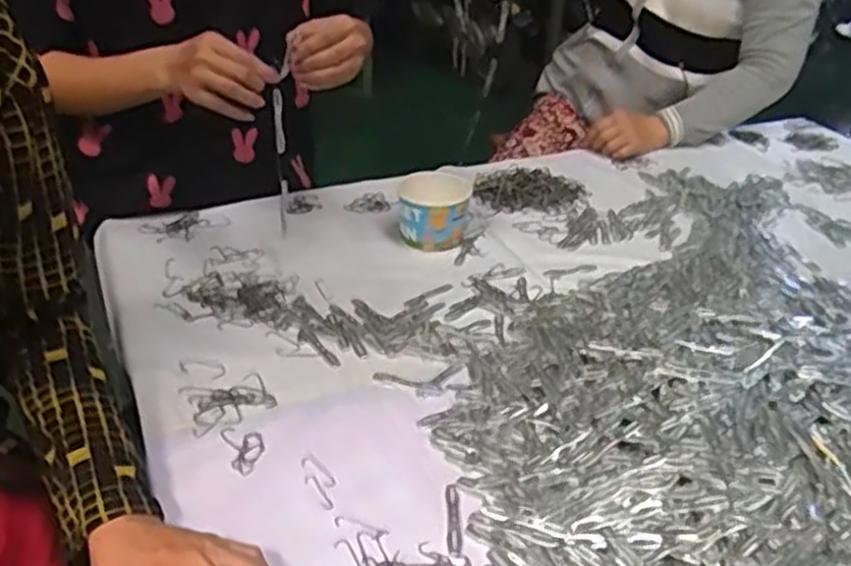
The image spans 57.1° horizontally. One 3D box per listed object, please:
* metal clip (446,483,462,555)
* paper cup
[{"bbox_3d":[0.021,0.181,0.604,0.010,0.004,0.067,1,31,-2],"label":"metal clip"},{"bbox_3d":[0.010,-0.090,0.970,0.091,0.073,0.105,7,31,7],"label":"paper cup"}]

